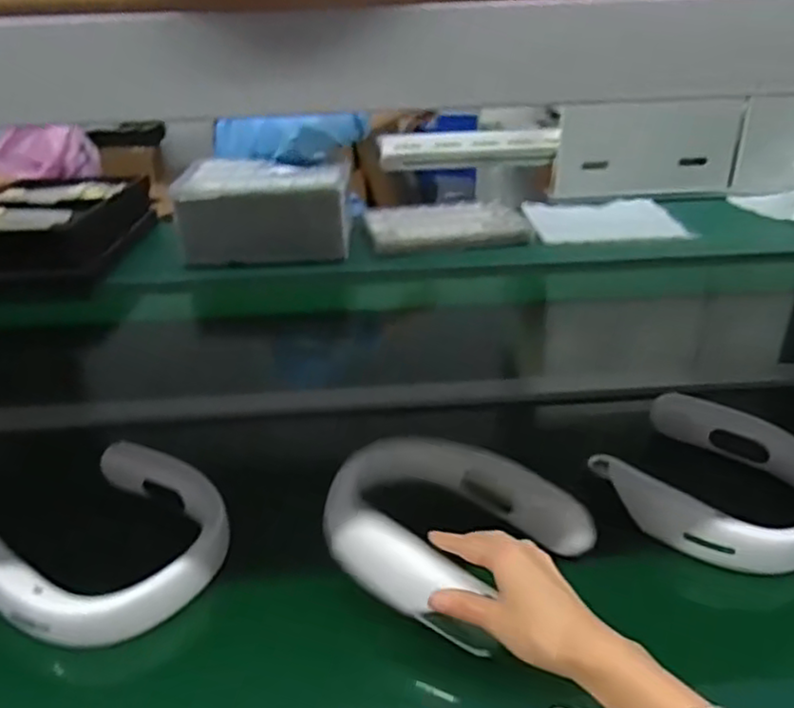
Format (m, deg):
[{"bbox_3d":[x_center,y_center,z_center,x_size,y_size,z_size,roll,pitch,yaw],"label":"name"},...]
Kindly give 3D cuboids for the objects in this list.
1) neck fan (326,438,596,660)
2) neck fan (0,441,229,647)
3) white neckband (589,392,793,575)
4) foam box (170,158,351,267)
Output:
[{"bbox_3d":[0.044,0.142,0.571,0.183,0.072,0.175,20,34,34],"label":"neck fan"},{"bbox_3d":[-0.267,0.162,0.605,0.191,0.056,0.199,-1,28,0],"label":"neck fan"},{"bbox_3d":[0.306,0.121,0.643,0.196,0.045,0.188,23,36,37],"label":"white neckband"},{"bbox_3d":[-0.261,-0.295,1.363,0.337,0.152,0.227,-2,28,-2],"label":"foam box"}]

